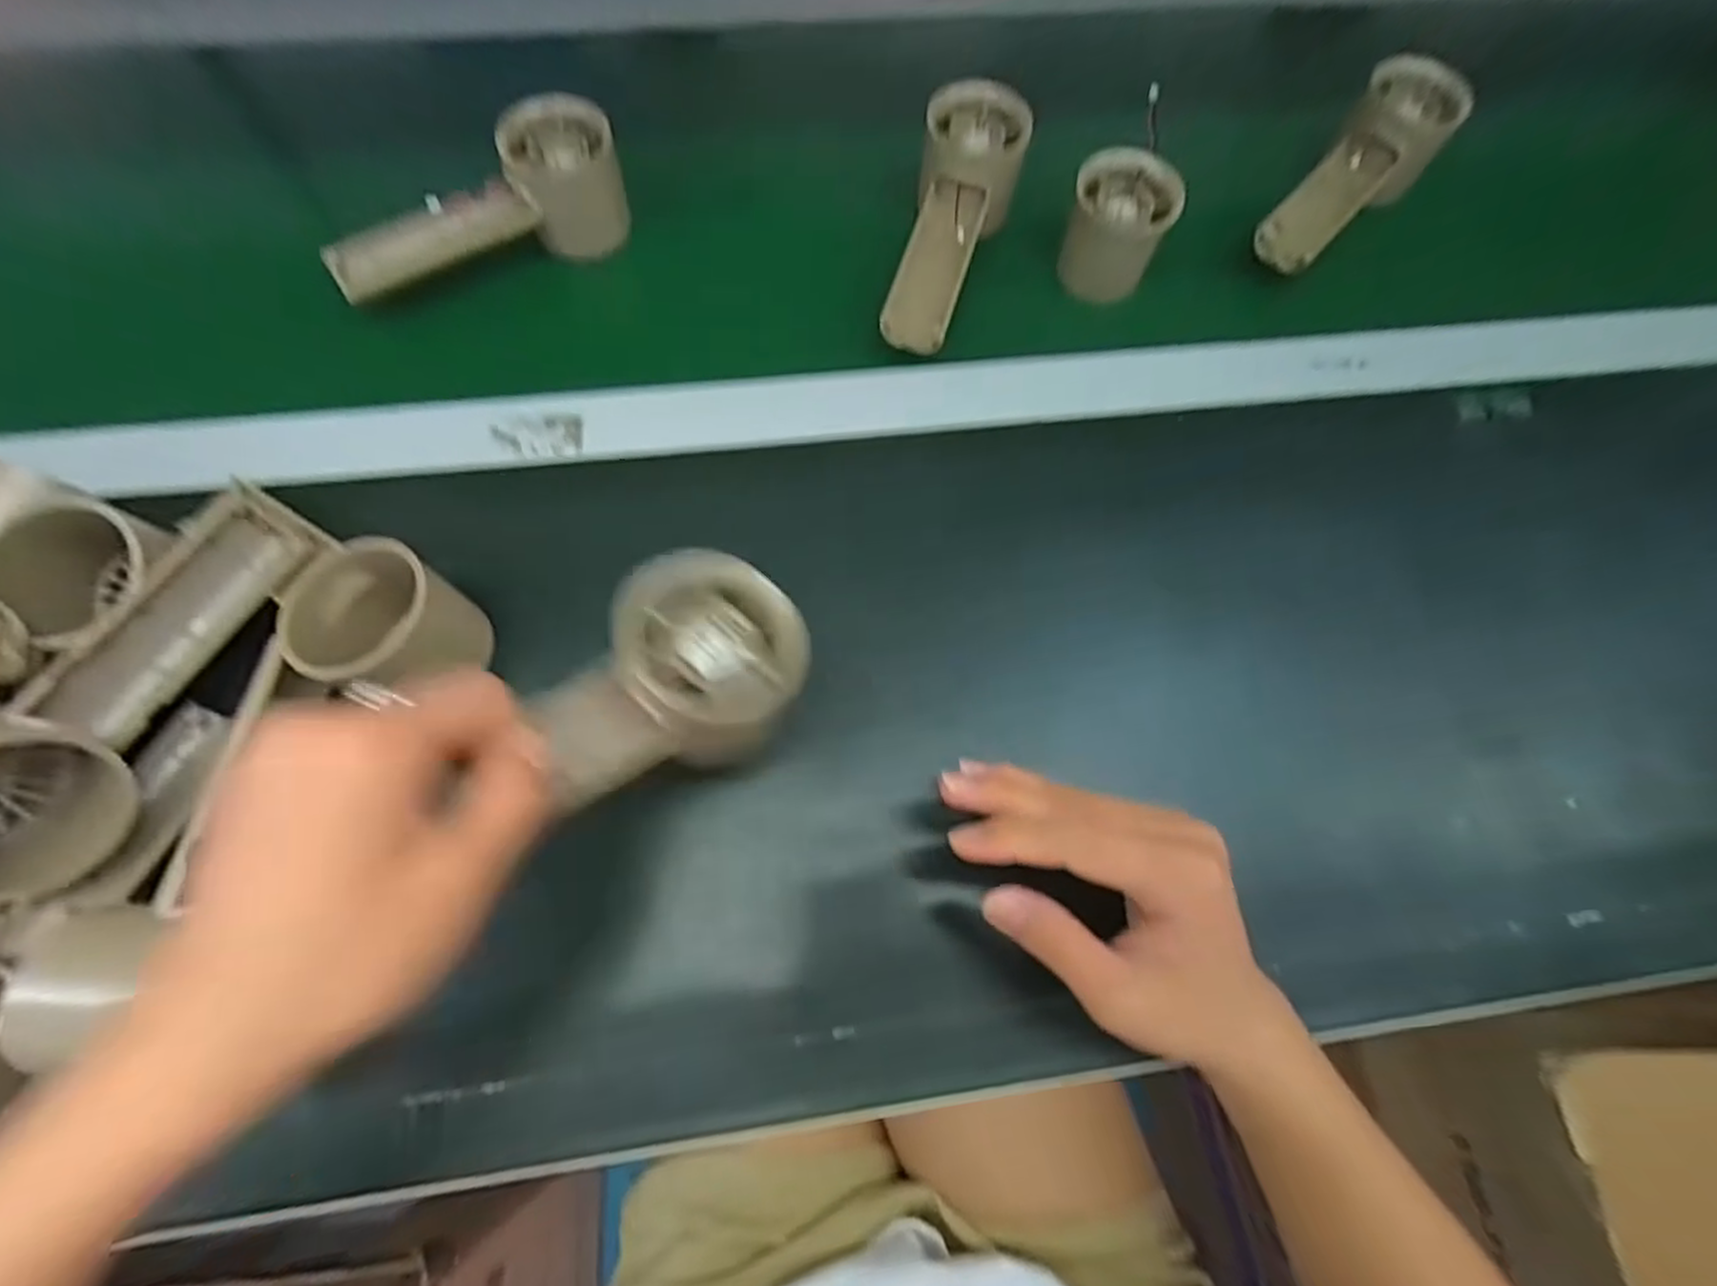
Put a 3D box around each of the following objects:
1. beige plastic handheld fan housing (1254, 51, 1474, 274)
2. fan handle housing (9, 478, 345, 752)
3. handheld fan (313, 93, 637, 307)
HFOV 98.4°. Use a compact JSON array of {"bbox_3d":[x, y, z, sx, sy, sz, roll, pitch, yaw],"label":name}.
[{"bbox_3d":[0.290,-0.270,0.428,0.056,0.047,0.149,37,73,10],"label":"beige plastic handheld fan housing"},{"bbox_3d":[-0.266,-0.013,0.297,0.018,0.038,0.113,21,58,5],"label":"fan handle housing"},{"bbox_3d":[-0.203,-0.233,0.394,0.154,0.058,0.046,-23,73,-10],"label":"handheld fan"}]

